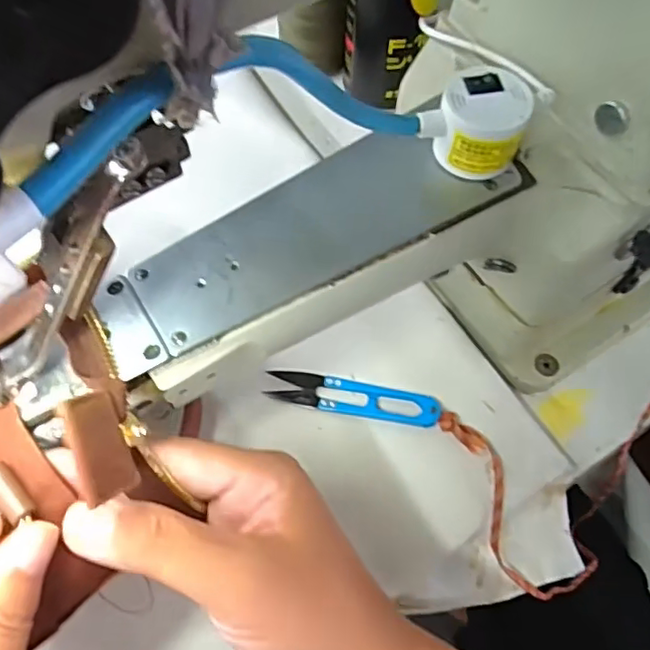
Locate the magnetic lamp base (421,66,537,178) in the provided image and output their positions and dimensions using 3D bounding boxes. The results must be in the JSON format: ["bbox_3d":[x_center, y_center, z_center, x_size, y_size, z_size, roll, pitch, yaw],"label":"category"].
[{"bbox_3d":[0.062,-0.083,0.259,0.042,0.038,0.033,5,64,3],"label":"magnetic lamp base"}]

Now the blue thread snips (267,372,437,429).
[{"bbox_3d":[0.017,0.042,0.357,0.100,0.008,0.022,10,64,6],"label":"blue thread snips"}]

